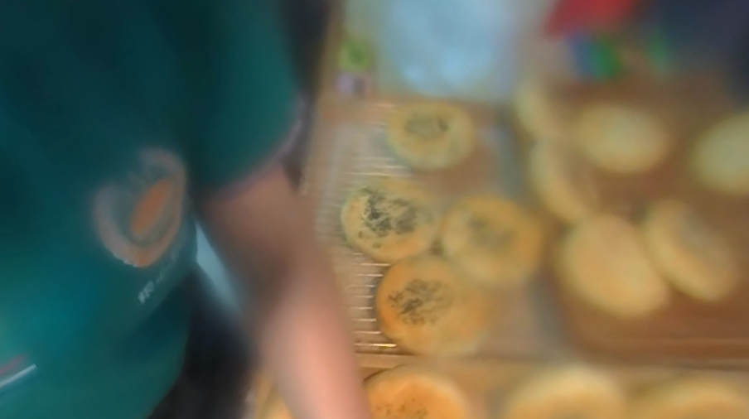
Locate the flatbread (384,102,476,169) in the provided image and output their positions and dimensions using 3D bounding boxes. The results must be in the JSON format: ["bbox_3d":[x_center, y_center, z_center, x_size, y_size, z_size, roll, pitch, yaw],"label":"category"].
[{"bbox_3d":[0.075,-0.106,0.668,0.119,0.026,0.102,-2,67,8],"label":"flatbread"}]

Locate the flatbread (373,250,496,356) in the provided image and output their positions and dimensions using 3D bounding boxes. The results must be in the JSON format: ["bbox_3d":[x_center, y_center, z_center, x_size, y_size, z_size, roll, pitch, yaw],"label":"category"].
[{"bbox_3d":[0.062,0.097,0.504,0.115,0.033,0.102,36,59,22],"label":"flatbread"}]

